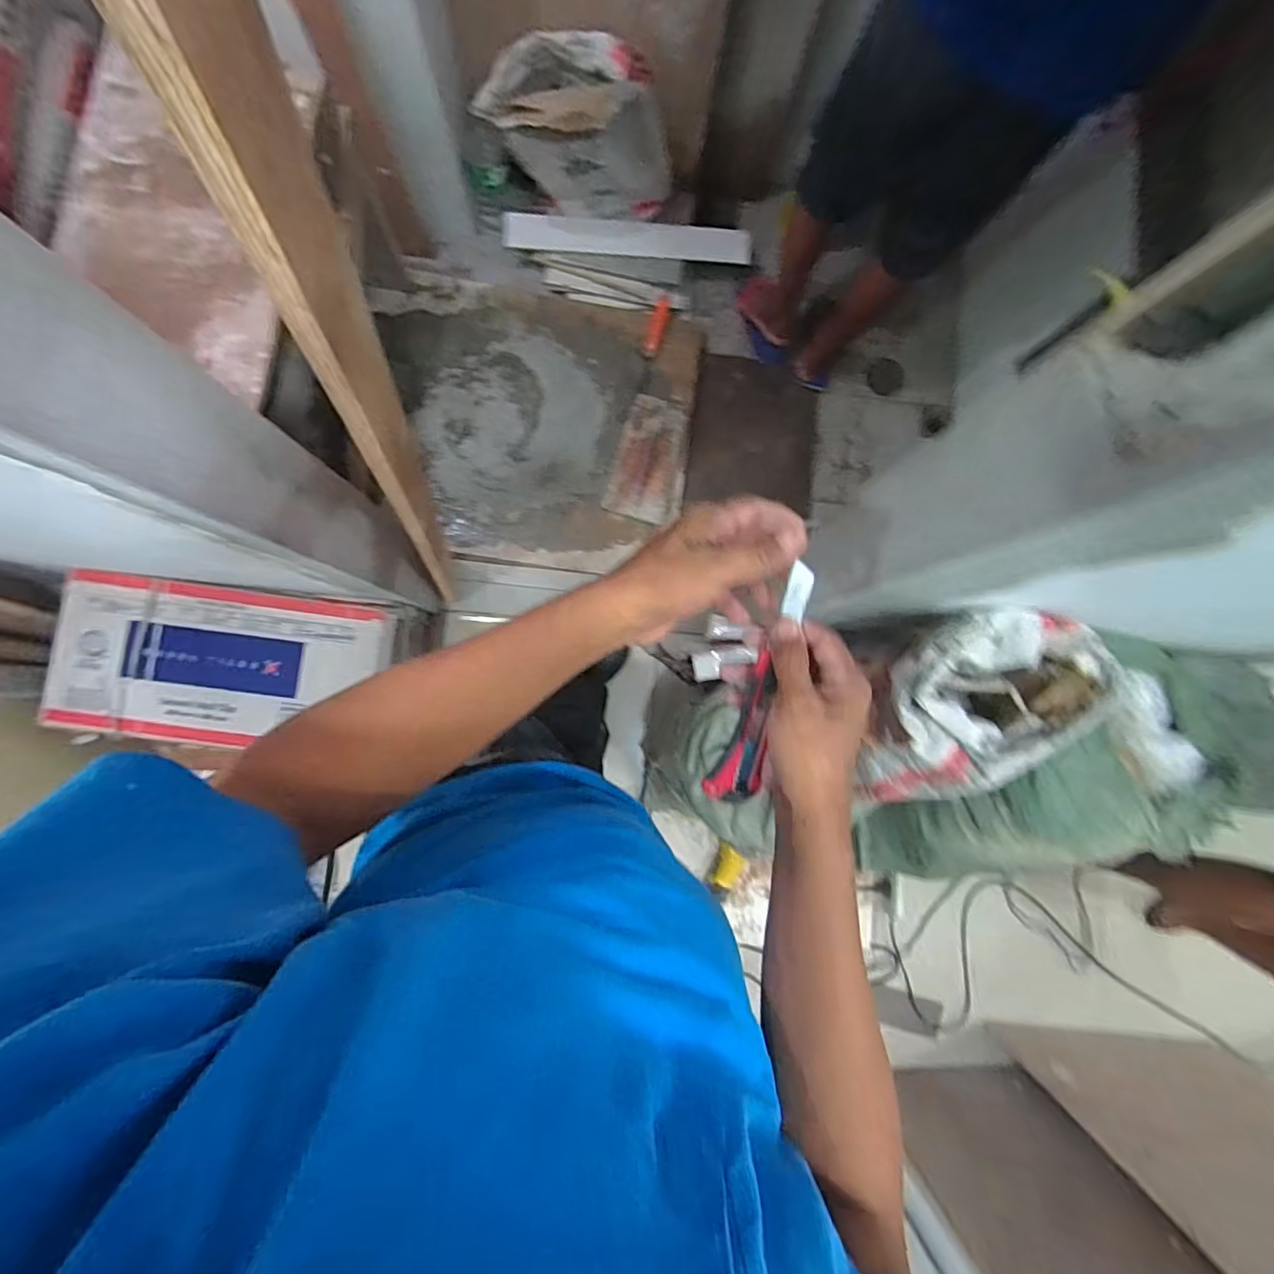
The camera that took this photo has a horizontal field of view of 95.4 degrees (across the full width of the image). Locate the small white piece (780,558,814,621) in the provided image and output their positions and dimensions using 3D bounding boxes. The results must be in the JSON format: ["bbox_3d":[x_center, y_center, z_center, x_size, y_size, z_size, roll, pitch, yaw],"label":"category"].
[{"bbox_3d":[0.116,-0.033,0.416,0.017,0.008,0.039,14,93,-3],"label":"small white piece"}]

